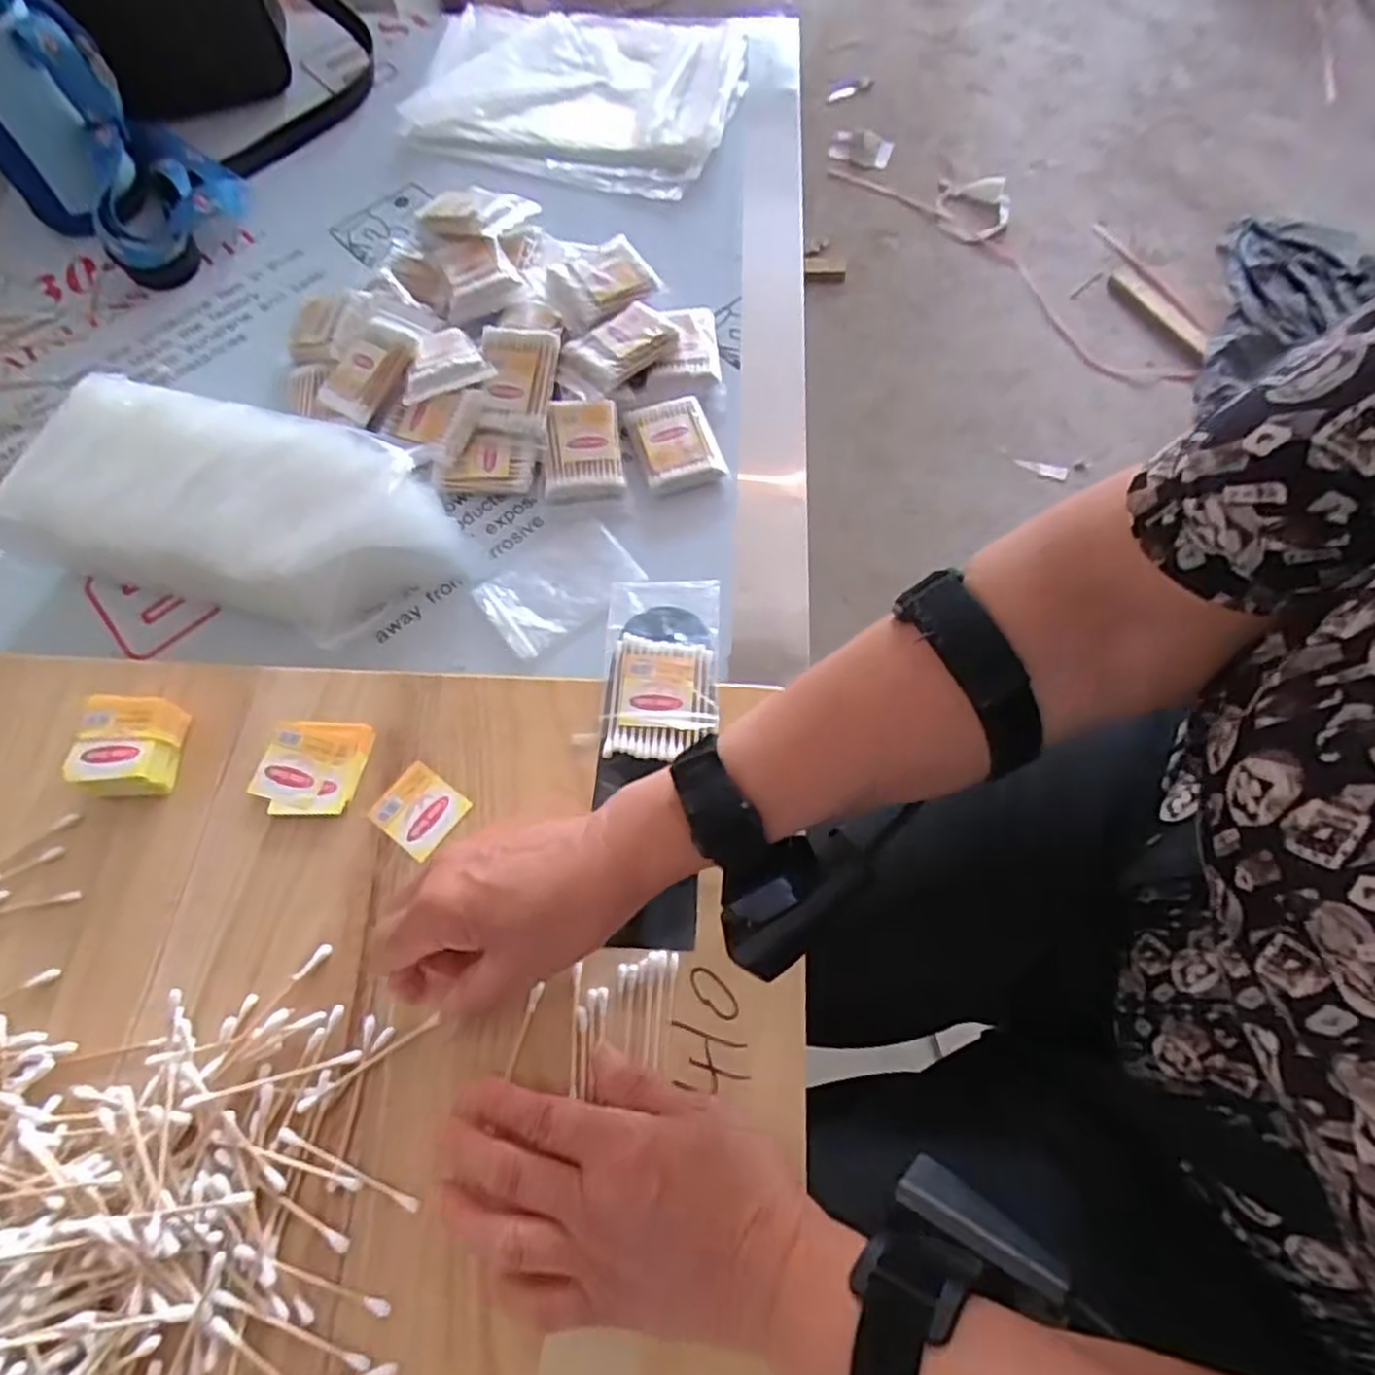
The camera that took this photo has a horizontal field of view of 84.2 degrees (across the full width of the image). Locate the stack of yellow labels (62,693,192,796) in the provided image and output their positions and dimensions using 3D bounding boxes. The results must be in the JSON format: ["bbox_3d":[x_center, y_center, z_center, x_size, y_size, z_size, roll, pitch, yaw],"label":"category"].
[{"bbox_3d":[-0.300,0.031,0.412,0.044,0.030,0.047,0,64,0],"label":"stack of yellow labels"}]

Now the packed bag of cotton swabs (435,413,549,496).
[{"bbox_3d":[-0.142,-0.169,0.552,0.072,0.018,0.052,4,76,2],"label":"packed bag of cotton swabs"}]

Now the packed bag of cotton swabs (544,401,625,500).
[{"bbox_3d":[-0.076,-0.174,0.560,0.055,0.022,0.074,-4,80,-5],"label":"packed bag of cotton swabs"}]

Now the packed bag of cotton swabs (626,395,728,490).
[{"bbox_3d":[-0.009,-0.180,0.566,0.056,0.022,0.077,-15,67,-5],"label":"packed bag of cotton swabs"}]

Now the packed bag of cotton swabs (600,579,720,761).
[{"bbox_3d":[-0.015,-0.014,0.440,0.064,0.010,0.113,1,64,1],"label":"packed bag of cotton swabs"}]

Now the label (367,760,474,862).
[{"bbox_3d":[-0.144,0.066,0.409,0.040,0.004,0.039,34,69,15],"label":"label"}]

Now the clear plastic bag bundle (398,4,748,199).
[{"bbox_3d":[-0.104,-0.583,0.747,0.304,0.037,0.256,12,67,7],"label":"clear plastic bag bundle"}]

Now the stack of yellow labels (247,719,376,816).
[{"bbox_3d":[-0.206,0.043,0.417,0.054,0.004,0.054,8,65,4],"label":"stack of yellow labels"}]

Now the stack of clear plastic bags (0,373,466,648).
[{"bbox_3d":[-0.292,-0.116,0.513,0.277,0.082,0.132,13,67,7],"label":"stack of clear plastic bags"}]

